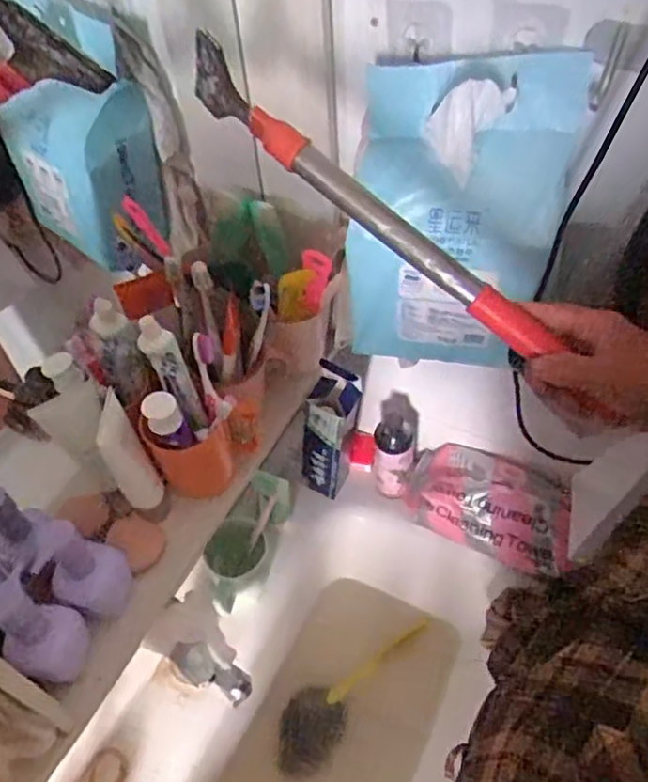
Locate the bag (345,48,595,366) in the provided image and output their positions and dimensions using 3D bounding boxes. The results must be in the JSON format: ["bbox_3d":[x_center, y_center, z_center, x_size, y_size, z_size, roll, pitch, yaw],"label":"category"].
[{"bbox_3d":[0.109,-0.141,0.564,0.171,0.272,0.069,11,27,9],"label":"bag"}]

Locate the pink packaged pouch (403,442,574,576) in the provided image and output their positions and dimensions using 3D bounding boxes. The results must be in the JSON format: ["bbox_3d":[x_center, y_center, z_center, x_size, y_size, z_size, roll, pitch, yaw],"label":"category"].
[{"bbox_3d":[0.220,0.152,0.896,0.219,0.080,0.131,22,90,19],"label":"pink packaged pouch"}]

